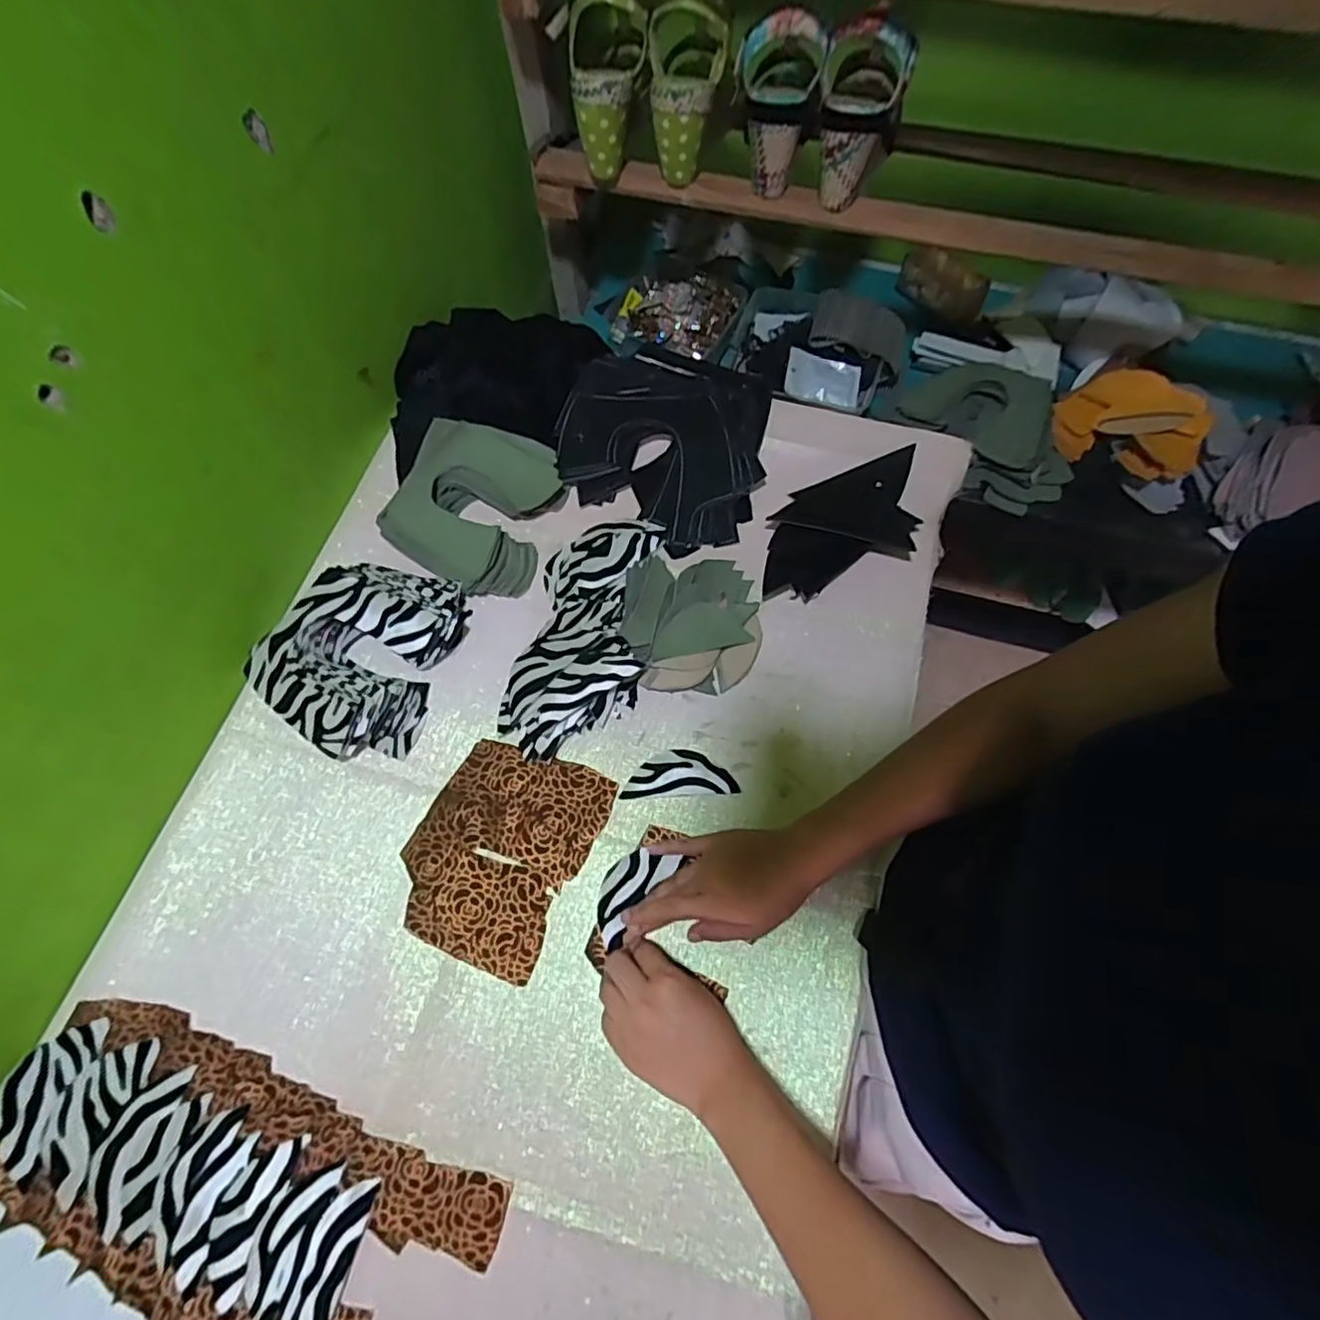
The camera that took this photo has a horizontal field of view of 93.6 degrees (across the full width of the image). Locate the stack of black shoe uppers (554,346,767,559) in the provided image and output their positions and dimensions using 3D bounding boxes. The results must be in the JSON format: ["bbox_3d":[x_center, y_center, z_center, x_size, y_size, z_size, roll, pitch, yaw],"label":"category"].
[{"bbox_3d":[0.005,-0.235,0.663,0.214,0.041,0.220,19,68,8],"label":"stack of black shoe uppers"}]

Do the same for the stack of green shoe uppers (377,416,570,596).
[{"bbox_3d":[-0.192,-0.154,0.625,0.156,0.057,0.162,15,68,6],"label":"stack of green shoe uppers"}]

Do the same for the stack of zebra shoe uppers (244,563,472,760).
[{"bbox_3d":[-0.279,-0.009,0.568,0.157,0.056,0.182,18,68,7],"label":"stack of zebra shoe uppers"}]

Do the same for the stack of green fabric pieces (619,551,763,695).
[{"bbox_3d":[0.031,-0.042,0.585,0.129,0.046,0.142,1,67,0],"label":"stack of green fabric pieces"}]

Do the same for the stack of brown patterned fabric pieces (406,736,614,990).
[{"bbox_3d":[-0.134,0.157,0.524,0.137,0.010,0.173,23,69,9],"label":"stack of brown patterned fabric pieces"}]

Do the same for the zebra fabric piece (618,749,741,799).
[{"bbox_3d":[0.017,0.099,0.548,0.097,0.004,0.040,-2,67,-1],"label":"zebra fabric piece"}]

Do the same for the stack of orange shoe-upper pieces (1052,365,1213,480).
[{"bbox_3d":[0.613,-0.308,0.802,0.169,0.059,0.151,39,72,15],"label":"stack of orange shoe-upper pieces"}]

